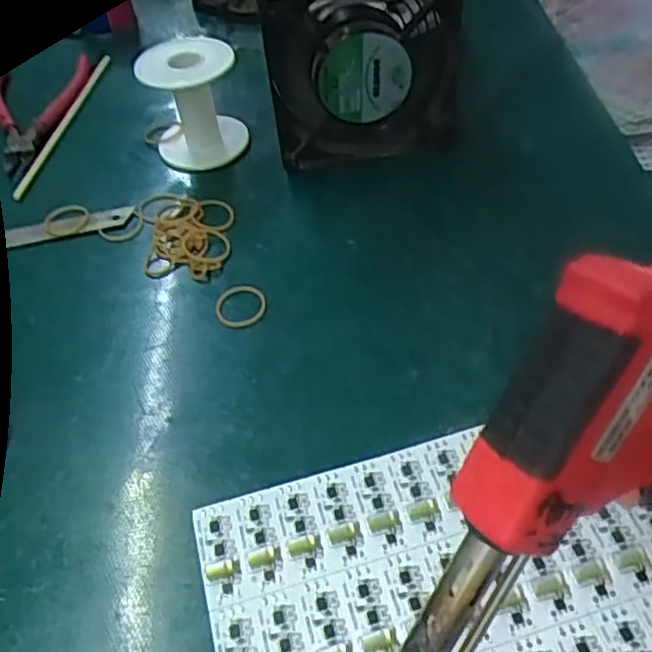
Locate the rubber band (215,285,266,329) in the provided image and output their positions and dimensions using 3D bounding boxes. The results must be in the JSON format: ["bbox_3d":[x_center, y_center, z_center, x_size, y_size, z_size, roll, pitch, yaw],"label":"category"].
[{"bbox_3d":[-0.050,-0.013,0.399,0.029,0.004,0.032,-15,49,-8],"label":"rubber band"}]

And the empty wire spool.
[{"bbox_3d":[-0.091,-0.153,0.480,0.064,0.073,0.064,-12,48,-5],"label":"empty wire spool"}]

